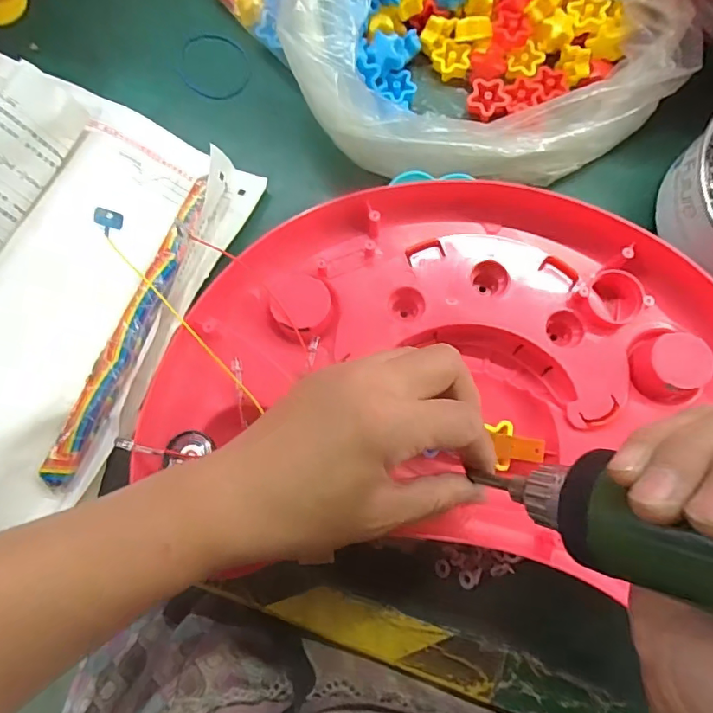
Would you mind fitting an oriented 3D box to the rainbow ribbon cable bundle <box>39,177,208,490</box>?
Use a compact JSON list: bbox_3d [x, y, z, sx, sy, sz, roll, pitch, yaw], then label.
[{"bbox_3d":[-0.136,-0.019,0.307,0.020,0.008,0.202,21,78,5],"label":"rainbow ribbon cable bundle"}]

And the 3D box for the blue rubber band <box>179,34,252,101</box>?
[{"bbox_3d":[-0.102,-0.208,0.361,0.052,0.004,0.052,14,76,-4],"label":"blue rubber band"}]

